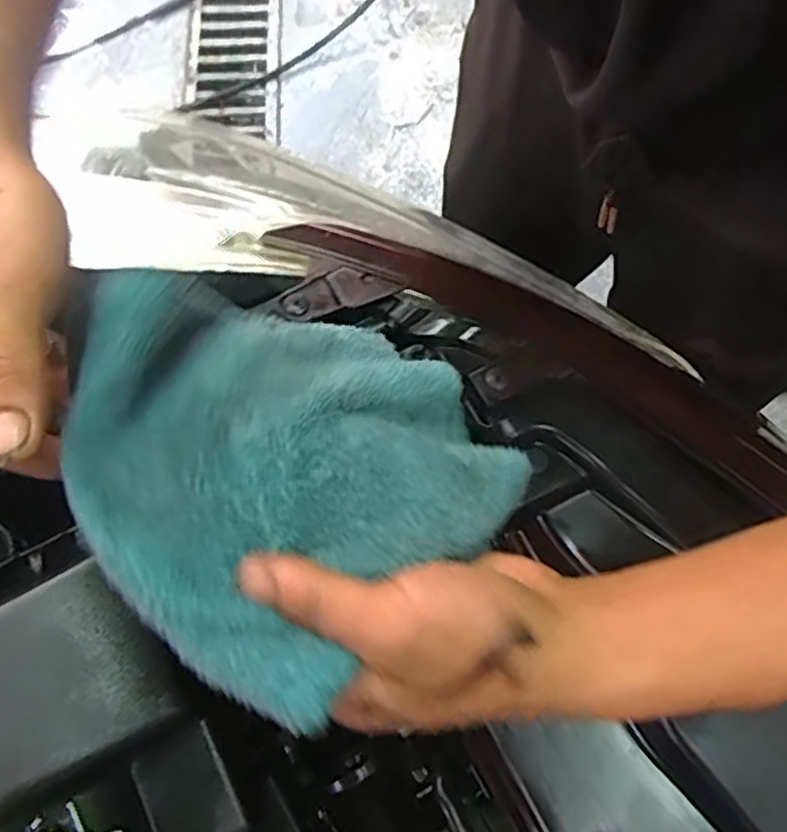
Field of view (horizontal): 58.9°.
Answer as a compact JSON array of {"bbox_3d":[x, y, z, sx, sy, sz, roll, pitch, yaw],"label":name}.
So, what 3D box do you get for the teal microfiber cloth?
[{"bbox_3d":[-0.044,0.005,0.294,0.175,0.047,0.178,40,50,16],"label":"teal microfiber cloth"}]

